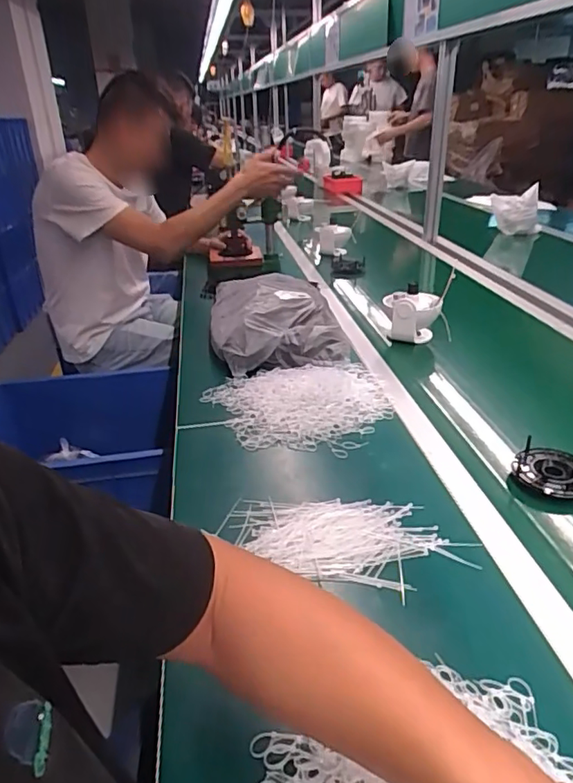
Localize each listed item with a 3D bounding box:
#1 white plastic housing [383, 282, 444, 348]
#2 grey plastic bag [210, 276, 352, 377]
[{"bbox_3d":[0.264,-0.156,1.152,0.112,0.131,0.081,5,29,15],"label":"white plastic housing"},{"bbox_3d":[-0.032,-0.145,1.121,0.244,0.099,0.329,-8,28,-10],"label":"grey plastic bag"}]

